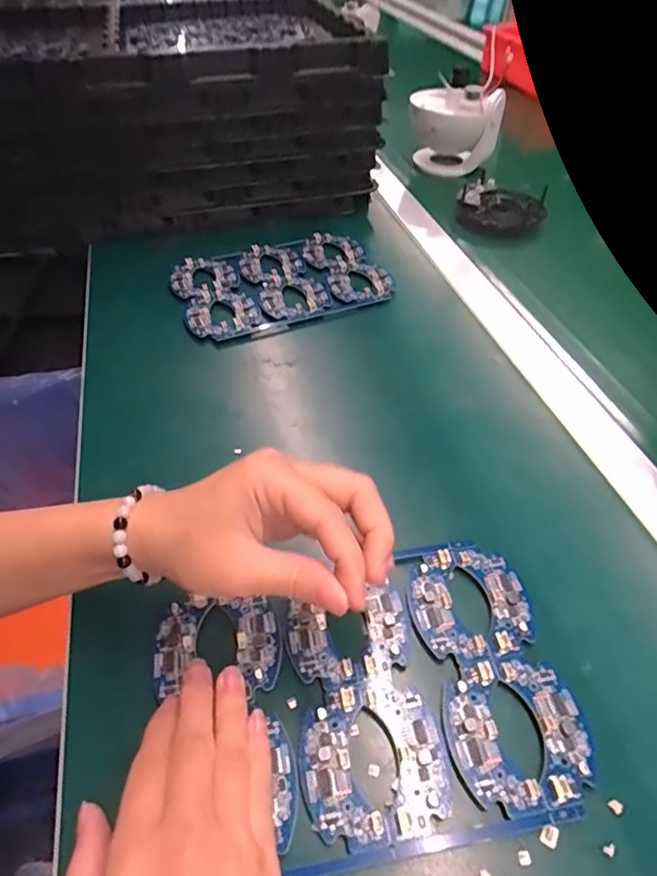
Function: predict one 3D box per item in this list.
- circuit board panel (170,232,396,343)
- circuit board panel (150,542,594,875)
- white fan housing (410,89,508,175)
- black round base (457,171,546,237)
[{"bbox_3d":[-0.046,-0.153,0.511,0.199,0.009,0.131,-18,50,-17],"label":"circuit board panel"},{"bbox_3d":[0.017,0.124,0.259,0.197,0.008,0.133,-7,48,-8],"label":"circuit board panel"},{"bbox_3d":[0.174,-0.428,0.723,0.116,0.102,0.107,10,48,8],"label":"white fan housing"},{"bbox_3d":[0.206,-0.282,0.630,0.097,0.041,0.101,1,47,-1],"label":"black round base"}]

